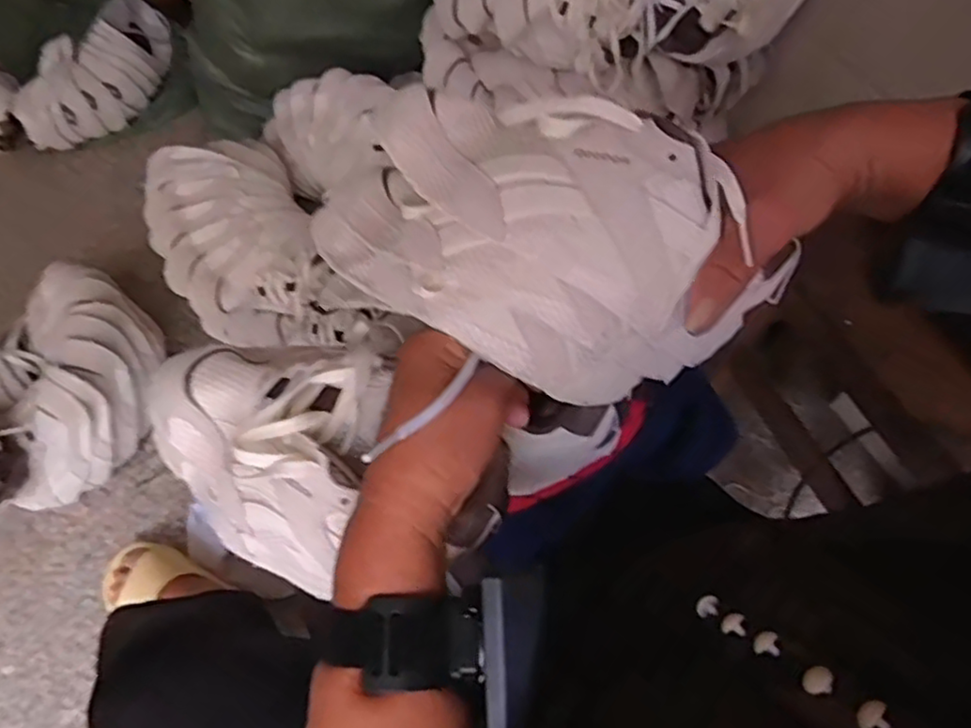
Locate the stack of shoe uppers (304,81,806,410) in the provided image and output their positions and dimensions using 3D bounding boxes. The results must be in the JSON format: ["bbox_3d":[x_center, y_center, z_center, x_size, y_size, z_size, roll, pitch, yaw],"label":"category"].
[{"bbox_3d":[0.022,-0.067,0.343,0.231,0.100,0.131,30,101,17],"label":"stack of shoe uppers"}]

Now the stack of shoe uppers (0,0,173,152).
[{"bbox_3d":[-0.820,-0.577,1.313,0.471,0.113,0.249,-40,66,-22],"label":"stack of shoe uppers"}]

